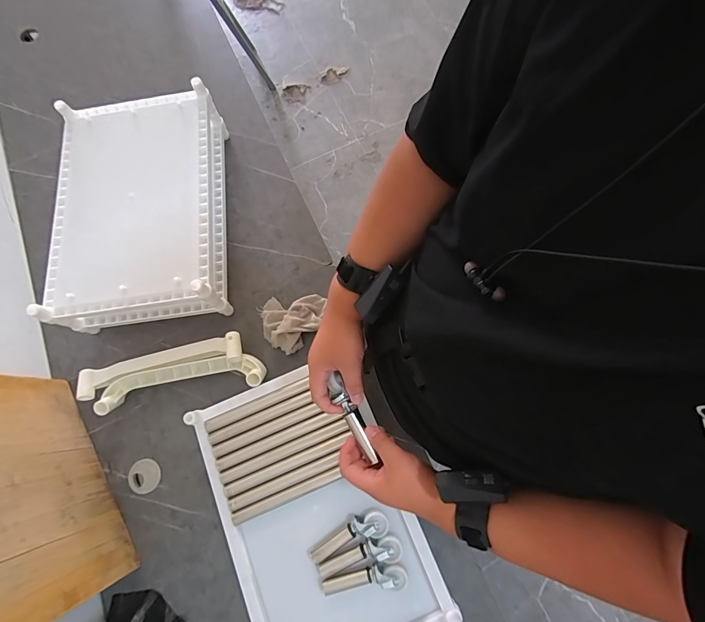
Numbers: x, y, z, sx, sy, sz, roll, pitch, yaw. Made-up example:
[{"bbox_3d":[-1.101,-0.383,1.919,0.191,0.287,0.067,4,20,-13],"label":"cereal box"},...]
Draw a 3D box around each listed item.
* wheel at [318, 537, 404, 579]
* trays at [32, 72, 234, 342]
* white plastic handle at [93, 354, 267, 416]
[{"bbox_3d":[0.011,0.380,0.587,0.130,0.030,0.039,-14,73,0],"label":"wheel"},{"bbox_3d":[-0.403,-0.199,0.728,0.285,0.115,0.436,-7,73,3],"label":"trays"},{"bbox_3d":[-0.310,0.127,0.689,0.296,0.051,0.071,-11,74,2],"label":"white plastic handle"}]

